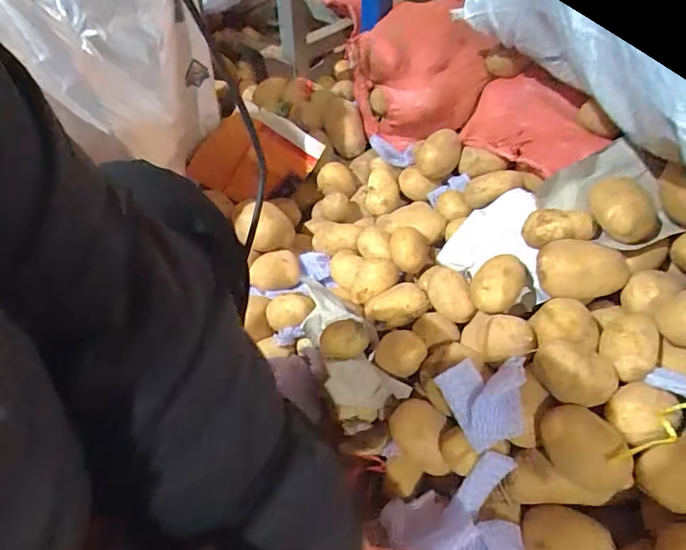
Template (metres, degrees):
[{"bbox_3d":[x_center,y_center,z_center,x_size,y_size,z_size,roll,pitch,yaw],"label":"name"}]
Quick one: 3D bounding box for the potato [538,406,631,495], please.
[{"bbox_3d":[0.254,0.184,0.505,0.049,0.060,0.094,-35,56,-28],"label":"potato"}]

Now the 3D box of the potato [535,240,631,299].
[{"bbox_3d":[0.291,-0.007,0.588,0.100,0.054,0.050,8,48,8],"label":"potato"}]

